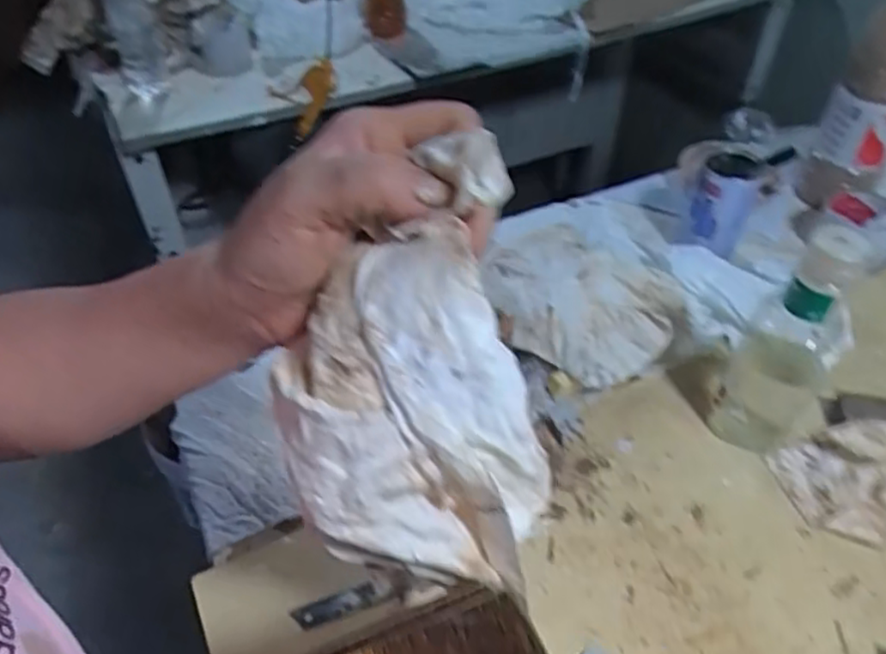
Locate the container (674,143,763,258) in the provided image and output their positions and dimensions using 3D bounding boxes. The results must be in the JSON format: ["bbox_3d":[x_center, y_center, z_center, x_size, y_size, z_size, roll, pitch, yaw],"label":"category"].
[{"bbox_3d":[0.297,-0.139,0.737,0.075,0.112,0.062,22,51,19],"label":"container"}]

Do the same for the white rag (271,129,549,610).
[{"bbox_3d":[-0.012,0.025,0.268,0.109,0.179,0.084,7,47,7],"label":"white rag"}]

